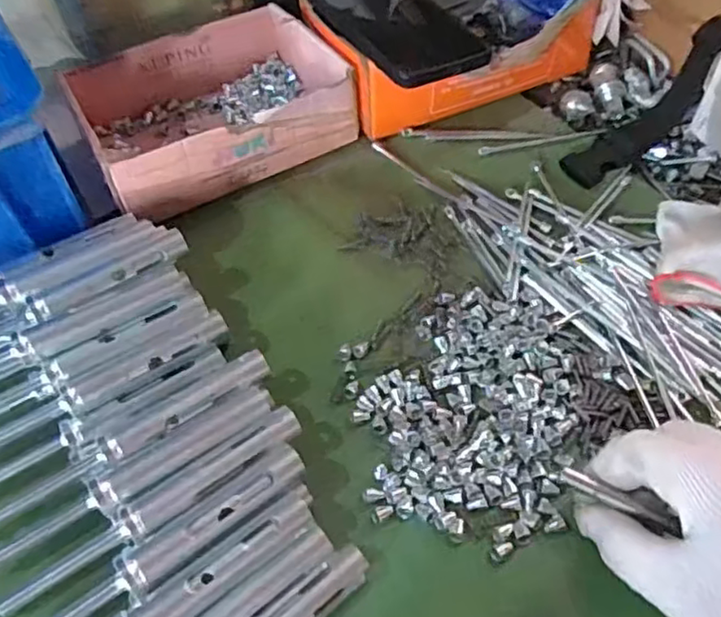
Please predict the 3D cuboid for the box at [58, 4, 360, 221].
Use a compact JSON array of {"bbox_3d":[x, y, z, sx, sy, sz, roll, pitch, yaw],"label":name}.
[{"bbox_3d":[-0.107,-0.145,0.468,0.172,0.052,0.136,-27,55,-16],"label":"box"}]

